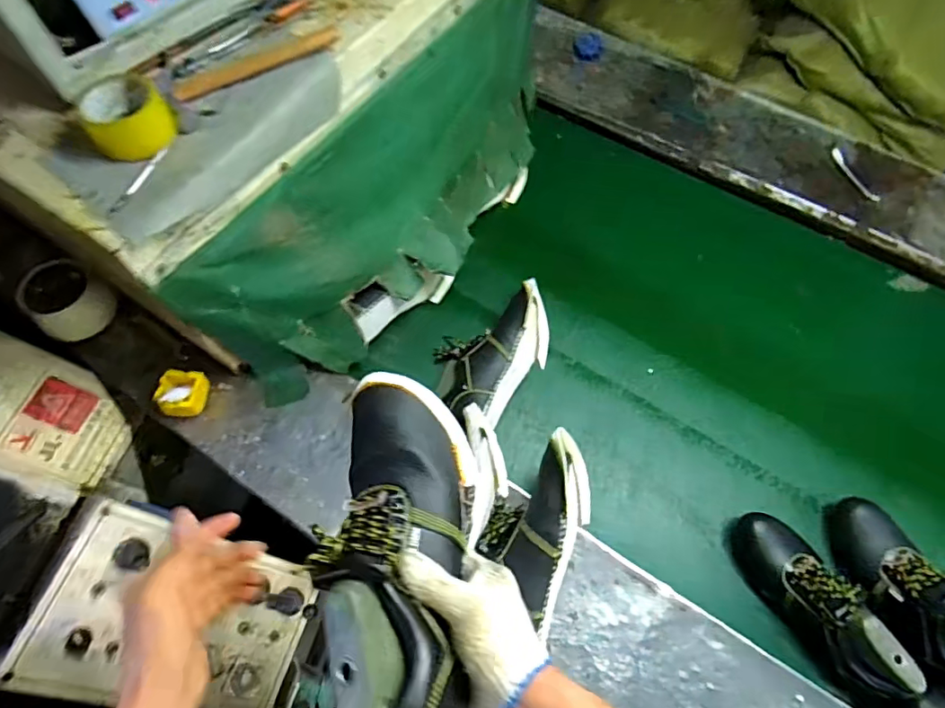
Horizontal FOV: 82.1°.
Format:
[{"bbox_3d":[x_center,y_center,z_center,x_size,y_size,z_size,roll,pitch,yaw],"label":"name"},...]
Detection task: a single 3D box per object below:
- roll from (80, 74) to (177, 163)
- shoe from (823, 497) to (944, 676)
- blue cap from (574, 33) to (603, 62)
[{"bbox_3d":[-0.413,-0.284,0.653,0.094,0.041,0.094,-27,67,-13],"label":"roll"},{"bbox_3d":[0.608,0.332,0.767,0.102,0.113,0.263,-18,66,-9],"label":"shoe"},{"bbox_3d":[0.270,-0.717,1.265,0.065,0.020,0.078,12,65,6],"label":"blue cap"}]

